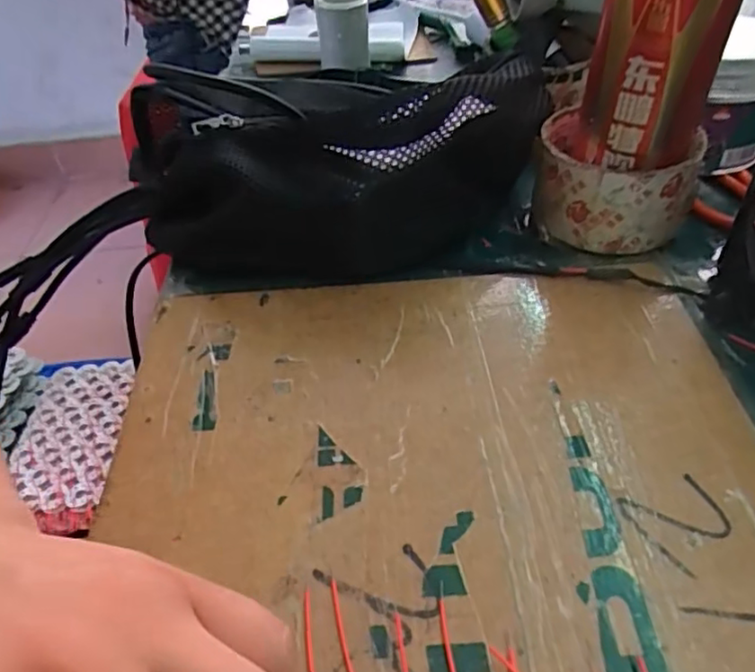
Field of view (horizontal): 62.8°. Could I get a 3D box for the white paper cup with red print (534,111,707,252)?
[{"bbox_3d":[0.129,-0.085,0.337,0.082,0.048,0.068,12,47,16],"label":"white paper cup with red print"}]

